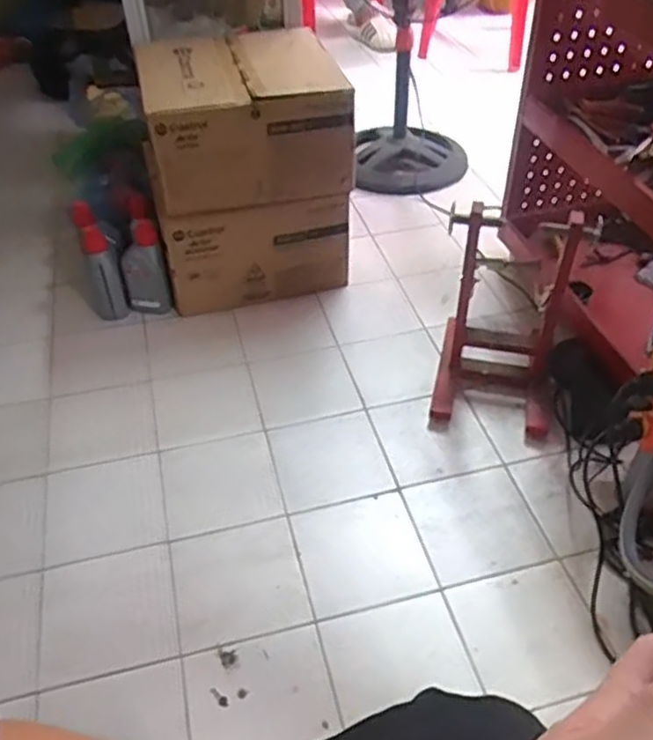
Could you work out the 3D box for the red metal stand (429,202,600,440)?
[{"bbox_3d":[0.324,-0.092,1.267,0.226,0.390,0.202,7,43,9],"label":"red metal stand"}]

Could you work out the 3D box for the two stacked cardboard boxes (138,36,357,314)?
[{"bbox_3d":[-0.177,-0.428,1.531,0.400,0.483,0.373,-12,44,-12],"label":"two stacked cardboard boxes"}]

